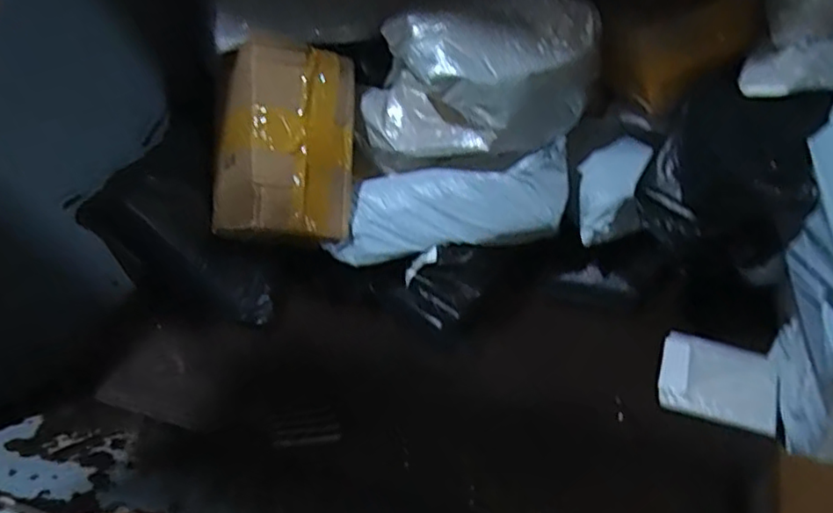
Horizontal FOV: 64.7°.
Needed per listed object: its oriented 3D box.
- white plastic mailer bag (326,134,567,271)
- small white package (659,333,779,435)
[{"bbox_3d":[0.037,-0.062,0.806,0.295,0.090,0.091,-12,43,10],"label":"white plastic mailer bag"},{"bbox_3d":[0.365,0.149,0.800,0.128,0.016,0.115,14,46,15],"label":"small white package"}]

